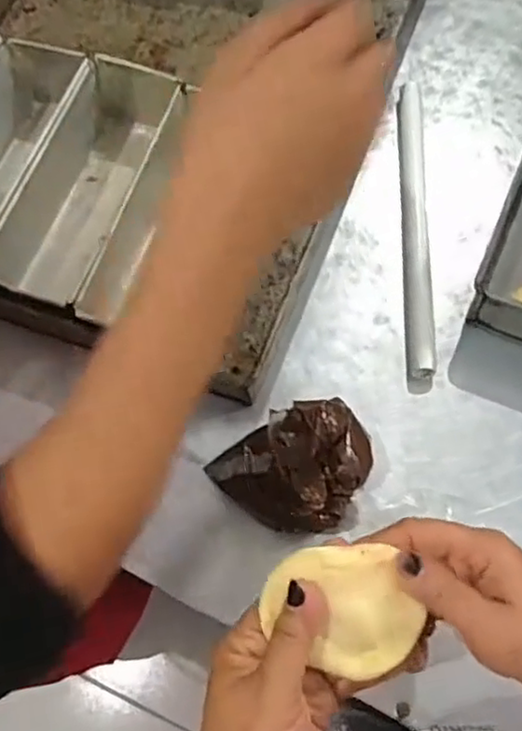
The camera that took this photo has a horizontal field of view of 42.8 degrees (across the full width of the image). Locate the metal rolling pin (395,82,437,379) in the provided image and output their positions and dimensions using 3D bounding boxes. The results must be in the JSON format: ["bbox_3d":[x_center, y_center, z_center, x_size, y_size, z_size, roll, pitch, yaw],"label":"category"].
[{"bbox_3d":[0.132,-0.125,0.571,0.021,0.019,0.283,1,66,2],"label":"metal rolling pin"}]

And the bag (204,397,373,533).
[{"bbox_3d":[0.023,0.075,0.469,0.114,0.060,0.082,-12,67,-4],"label":"bag"}]

